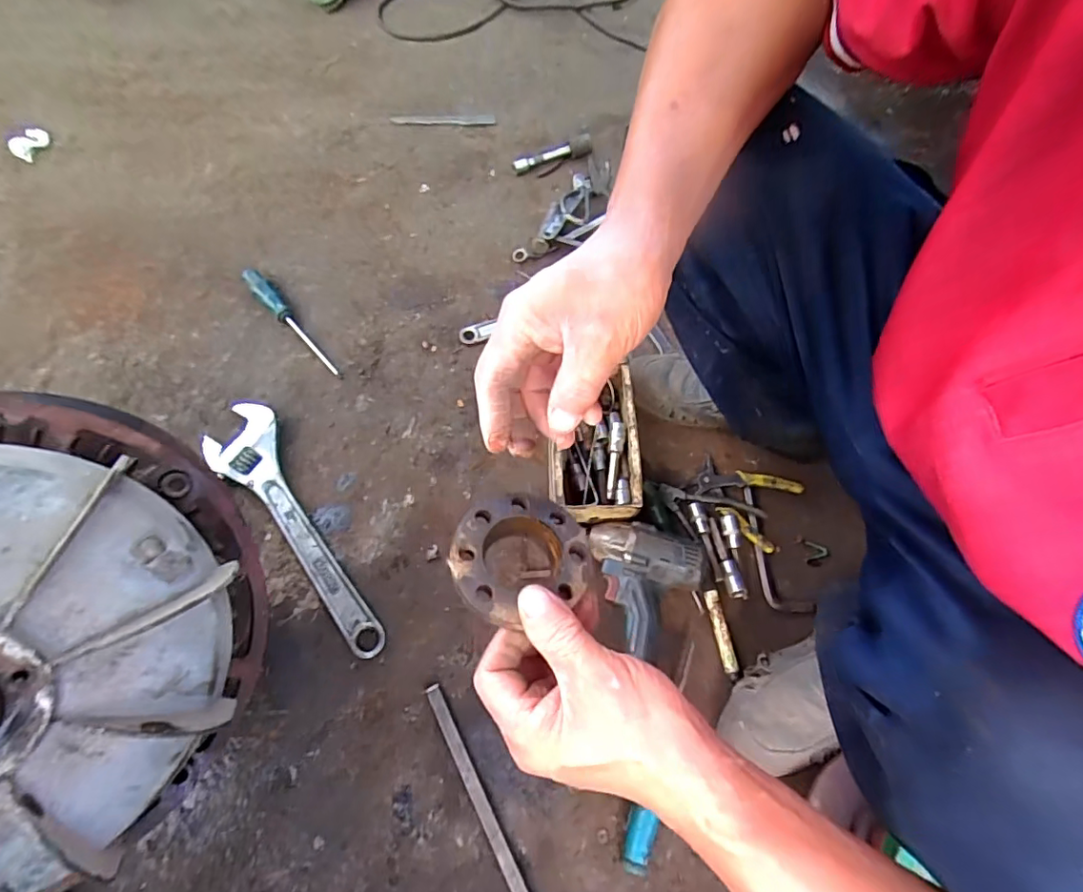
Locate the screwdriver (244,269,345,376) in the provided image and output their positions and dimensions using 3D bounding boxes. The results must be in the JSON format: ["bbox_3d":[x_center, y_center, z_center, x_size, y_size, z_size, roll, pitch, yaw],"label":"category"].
[{"bbox_3d":[-0.360,-0.177,0.782,0.027,0.032,0.218,-36,69,-17],"label":"screwdriver"}]

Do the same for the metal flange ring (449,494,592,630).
[{"bbox_3d":[-0.012,0.059,0.309,0.077,0.019,0.072,0,63,0],"label":"metal flange ring"}]

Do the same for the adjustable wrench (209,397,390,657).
[{"bbox_3d":[-0.295,0.090,0.661,0.088,0.022,0.362,-36,69,-17],"label":"adjustable wrench"}]

